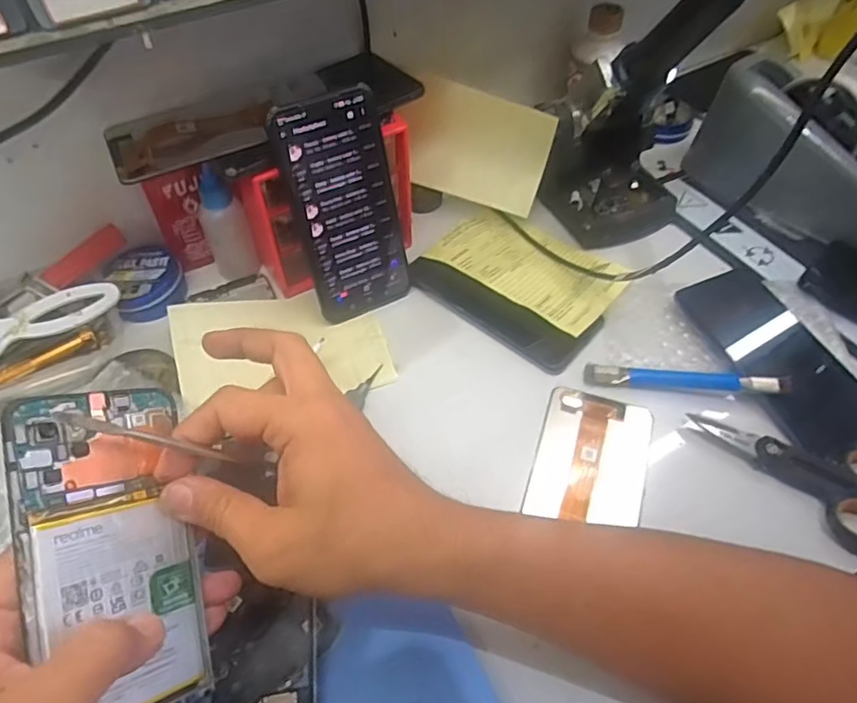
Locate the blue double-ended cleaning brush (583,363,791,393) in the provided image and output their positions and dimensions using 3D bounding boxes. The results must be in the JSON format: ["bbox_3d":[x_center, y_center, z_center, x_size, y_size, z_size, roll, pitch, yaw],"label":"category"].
[{"bbox_3d":[0.187,0.020,0.433,0.139,0.012,0.018,6,53,4],"label":"blue double-ended cleaning brush"}]

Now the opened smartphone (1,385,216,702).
[{"bbox_3d":[-0.134,0.097,0.262,0.071,0.005,0.161,-10,87,-52],"label":"opened smartphone"}]

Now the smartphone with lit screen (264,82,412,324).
[{"bbox_3d":[-0.059,-0.102,0.441,0.078,0.163,0.005,-25,38,-18],"label":"smartphone with lit screen"}]

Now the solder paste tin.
[{"bbox_3d":[-0.230,-0.057,0.489,0.053,0.029,0.056,0,53,0],"label":"solder paste tin"}]

